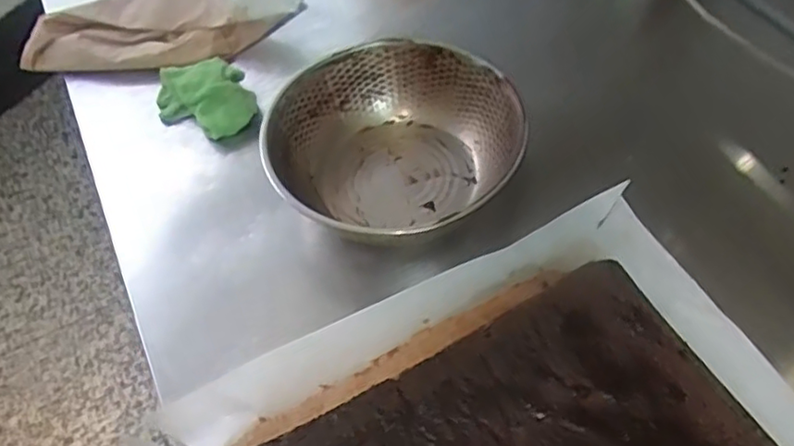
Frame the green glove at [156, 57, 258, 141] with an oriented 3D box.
[{"bbox_3d":[-0.230,-0.154,0.748,0.103,0.041,0.126,-26,58,-12],"label":"green glove"}]

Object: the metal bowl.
[{"bbox_3d":[-0.002,-0.075,0.645,0.239,0.087,0.234,-2,56,3],"label":"metal bowl"}]

